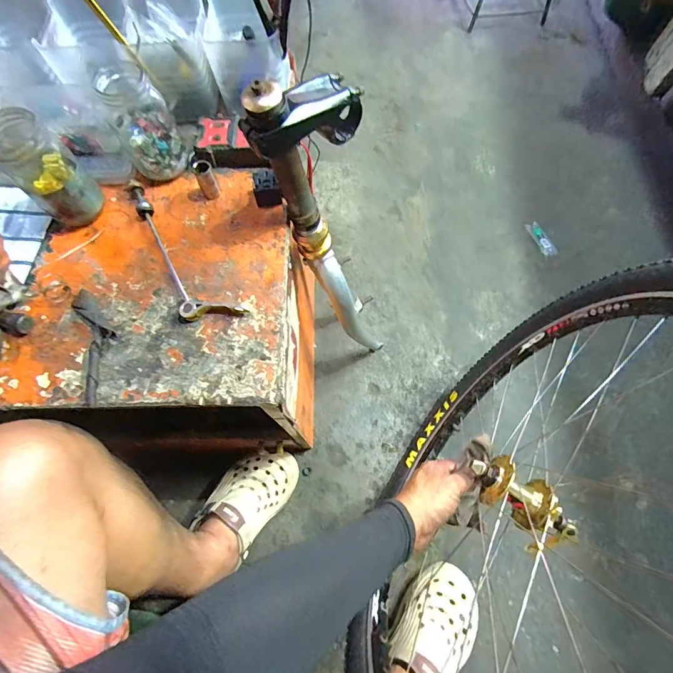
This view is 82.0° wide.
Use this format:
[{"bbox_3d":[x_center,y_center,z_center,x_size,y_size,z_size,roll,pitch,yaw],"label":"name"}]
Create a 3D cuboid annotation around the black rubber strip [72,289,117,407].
[{"bbox_3d":[-0.237,0.004,0.379,0.035,0.014,0.122,-18,70,-5],"label":"black rubber strip"}]

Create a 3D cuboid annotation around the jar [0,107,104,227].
[{"bbox_3d":[-0.295,-0.165,0.399,0.053,0.112,0.056,-1,69,2],"label":"jar"}]

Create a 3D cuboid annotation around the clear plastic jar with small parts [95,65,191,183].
[{"bbox_3d":[-0.210,-0.233,0.426,0.065,0.103,0.069,-26,71,-8],"label":"clear plastic jar with small parts"}]

